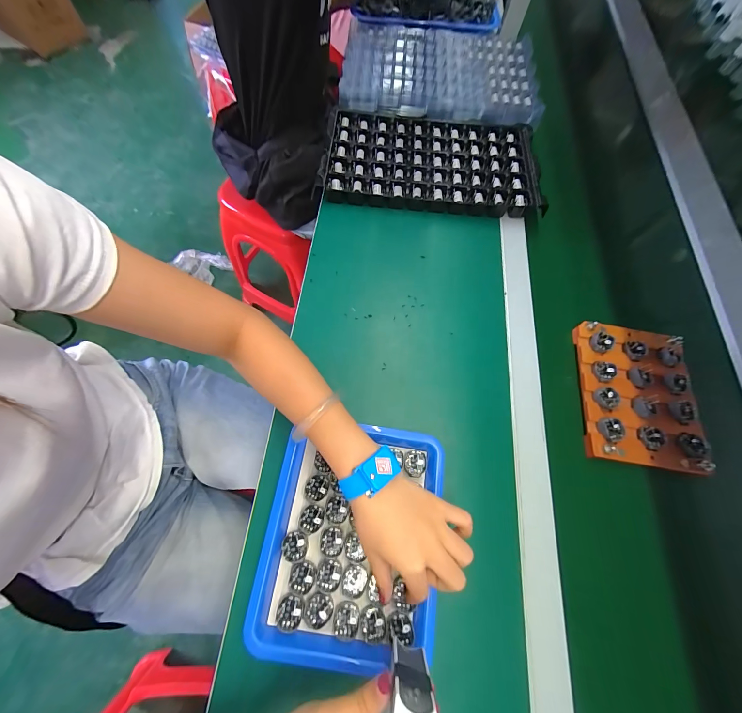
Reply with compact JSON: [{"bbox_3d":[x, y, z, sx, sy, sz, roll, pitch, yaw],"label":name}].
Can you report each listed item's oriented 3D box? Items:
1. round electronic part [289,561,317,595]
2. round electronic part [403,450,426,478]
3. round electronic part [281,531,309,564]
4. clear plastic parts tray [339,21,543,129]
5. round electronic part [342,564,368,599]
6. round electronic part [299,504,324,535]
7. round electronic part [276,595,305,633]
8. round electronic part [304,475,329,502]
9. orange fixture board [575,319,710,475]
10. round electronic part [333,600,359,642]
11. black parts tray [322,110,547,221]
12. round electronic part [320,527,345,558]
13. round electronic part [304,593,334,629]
[{"bbox_3d":[-0.068,0.221,0.312,0.025,0.004,0.027,0,61,-1],"label":"round electronic part"},{"bbox_3d":[0.050,0.123,0.360,0.024,0.007,0.029,6,61,2],"label":"round electronic part"},{"bbox_3d":[-0.079,0.197,0.325,0.026,0.005,0.027,0,61,-1],"label":"round electronic part"},{"bbox_3d":[0.129,-0.538,0.594,0.357,0.036,0.245,3,61,1],"label":"clear plastic parts tray"},{"bbox_3d":[-0.016,0.226,0.315,0.025,0.004,0.028,11,62,5],"label":"round electronic part"},{"bbox_3d":[-0.063,0.173,0.333,0.026,0.004,0.027,0,61,-1],"label":"round electronic part"},{"bbox_3d":[-0.078,0.247,0.301,0.024,0.004,0.029,5,61,2],"label":"round electronic part"},{"bbox_3d":[-0.059,0.144,0.344,0.026,0.004,0.026,0,61,-1],"label":"round electronic part"},{"bbox_3d":[0.350,0.046,0.414,0.140,0.017,0.187,9,61,4],"label":"orange fixture board"},{"bbox_3d":[-0.024,0.255,0.301,0.024,0.004,0.030,5,61,2],"label":"round electronic part"},{"bbox_3d":[0.104,-0.330,0.535,0.347,0.041,0.183,3,61,1],"label":"black parts tray"},{"bbox_3d":[-0.040,0.193,0.326,0.024,0.004,0.026,0,61,-1],"label":"round electronic part"},{"bbox_3d":[-0.051,0.246,0.303,0.026,0.004,0.027,0,61,-1],"label":"round electronic part"}]

